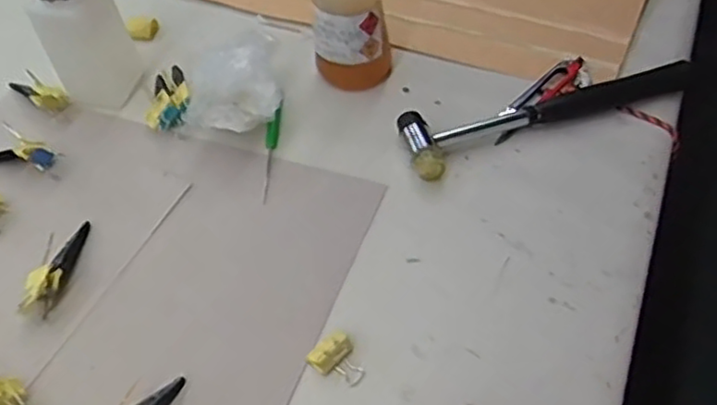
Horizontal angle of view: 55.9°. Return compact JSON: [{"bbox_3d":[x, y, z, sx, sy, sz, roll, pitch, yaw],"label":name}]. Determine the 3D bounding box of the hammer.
[{"bbox_3d":[0.152,-0.080,0.555,0.243,0.028,0.061,-19,55,-11],"label":"hammer"}]

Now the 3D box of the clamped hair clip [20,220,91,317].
[{"bbox_3d":[-0.218,0.044,0.488,0.020,0.022,0.079,6,54,7],"label":"clamped hair clip"}]

